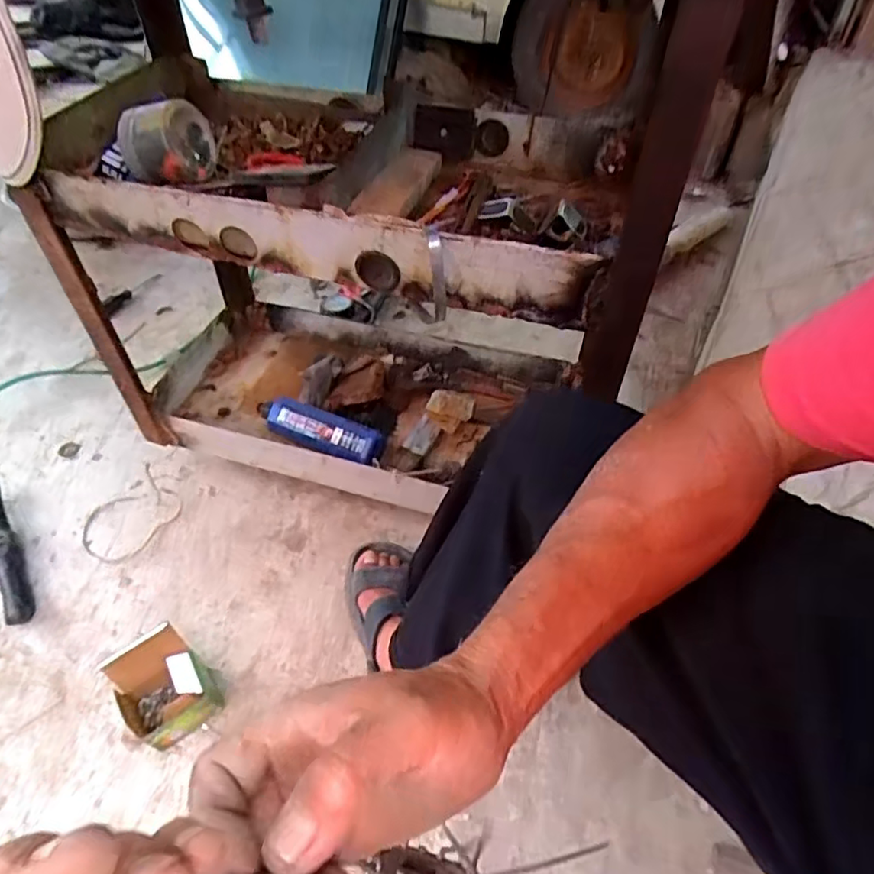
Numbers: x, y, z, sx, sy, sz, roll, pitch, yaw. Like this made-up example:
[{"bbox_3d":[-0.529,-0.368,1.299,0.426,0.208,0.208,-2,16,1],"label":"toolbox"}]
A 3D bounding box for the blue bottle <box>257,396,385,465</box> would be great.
[{"bbox_3d":[-0.180,-0.009,0.900,0.212,0.055,0.055,18,45,14],"label":"blue bottle"}]

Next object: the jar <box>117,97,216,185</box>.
[{"bbox_3d":[-0.301,-0.330,0.692,0.082,0.093,0.104,-5,23,12],"label":"jar"}]

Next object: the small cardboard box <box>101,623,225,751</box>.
[{"bbox_3d":[-0.319,0.294,0.716,0.103,0.109,0.083,-30,53,-31],"label":"small cardboard box"}]

